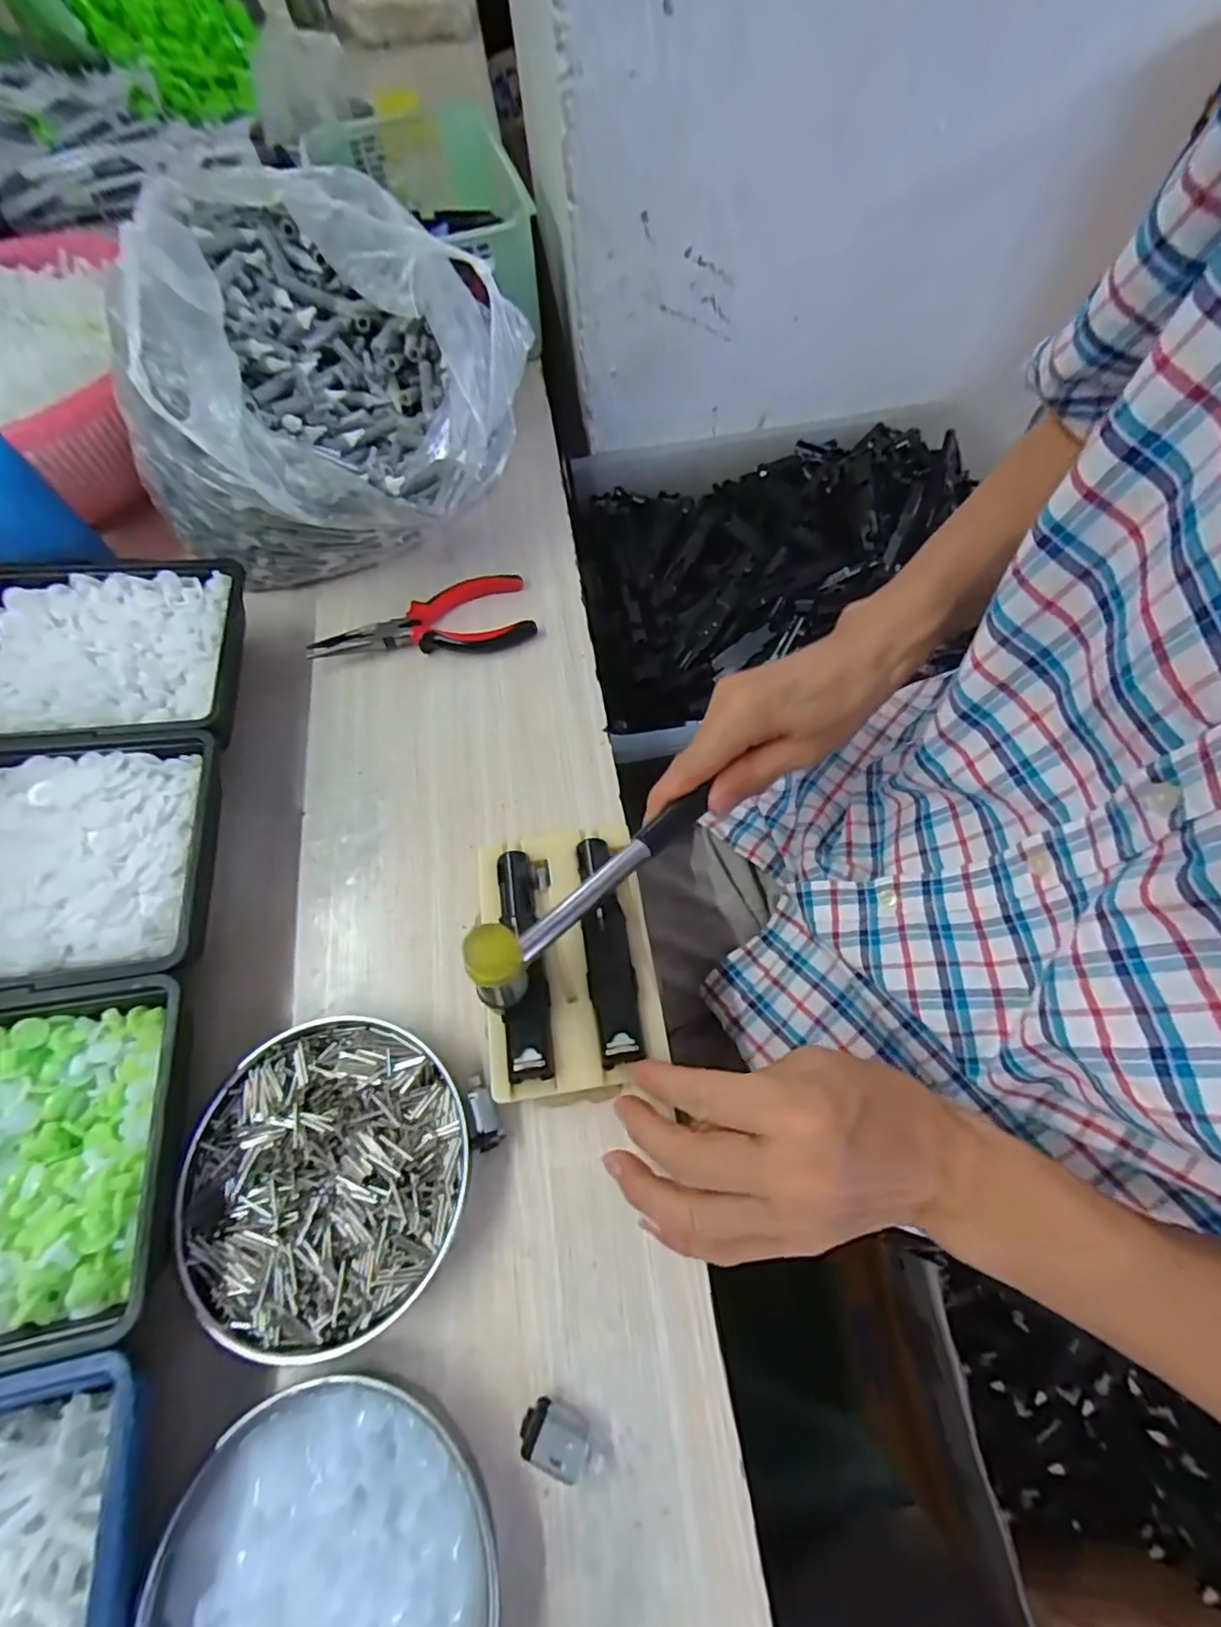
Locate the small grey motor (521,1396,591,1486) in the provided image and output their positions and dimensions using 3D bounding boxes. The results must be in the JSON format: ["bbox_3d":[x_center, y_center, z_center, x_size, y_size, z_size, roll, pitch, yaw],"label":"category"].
[{"bbox_3d":[-0.022,0.256,0.251,0.028,0.017,0.018,19,66,12],"label":"small grey motor"}]

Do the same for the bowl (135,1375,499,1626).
[{"bbox_3d":[-0.108,0.299,0.232,0.125,0.032,0.128,-1,63,2],"label":"bowl"}]

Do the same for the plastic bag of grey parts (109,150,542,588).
[{"bbox_3d":[-0.196,-0.286,0.430,0.233,0.166,0.229,15,65,10],"label":"plastic bag of grey parts"}]

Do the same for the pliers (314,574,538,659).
[{"bbox_3d":[-0.137,-0.135,0.444,0.157,0.018,0.060,-15,63,-5],"label":"pliers"}]

